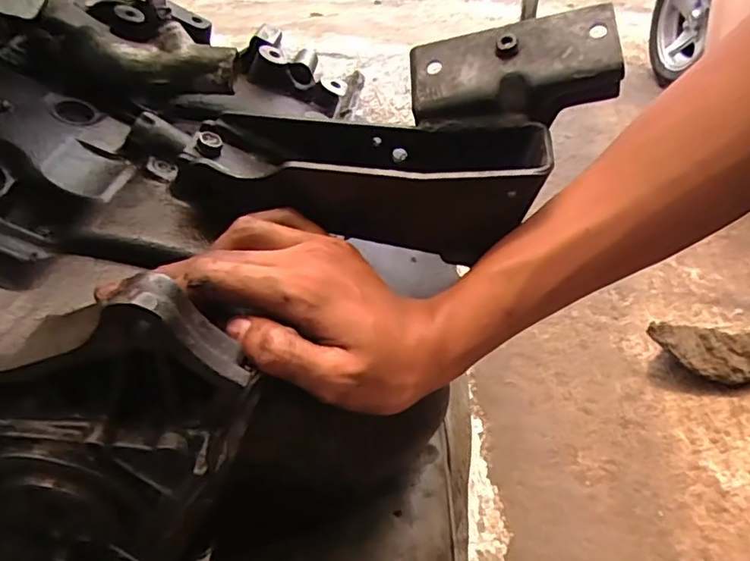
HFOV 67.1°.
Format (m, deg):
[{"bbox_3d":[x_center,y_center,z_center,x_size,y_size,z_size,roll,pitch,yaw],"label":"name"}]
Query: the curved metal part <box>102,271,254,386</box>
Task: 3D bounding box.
[{"bbox_3d":[-0.068,0.018,0.205,0.011,0.054,0.019,-27,37,17],"label":"curved metal part"}]

